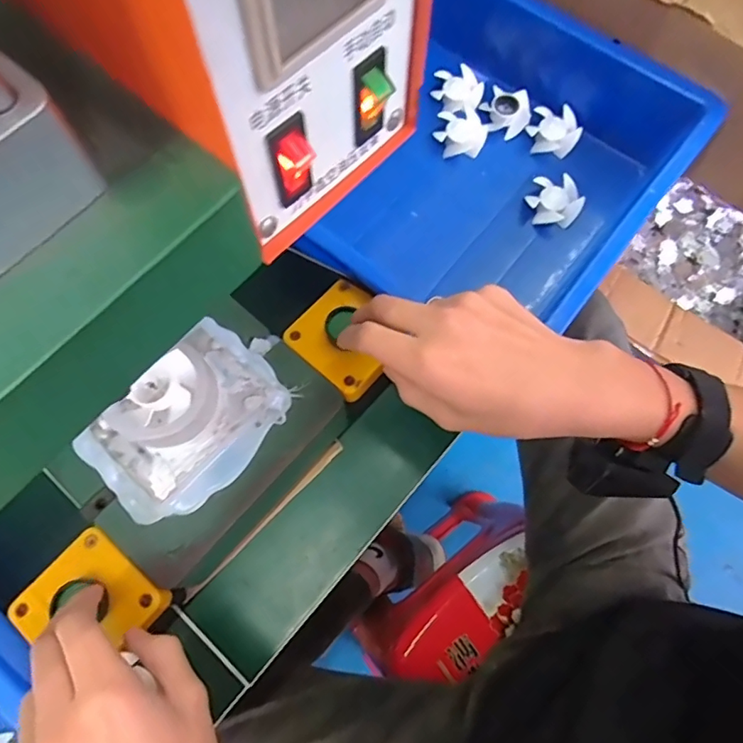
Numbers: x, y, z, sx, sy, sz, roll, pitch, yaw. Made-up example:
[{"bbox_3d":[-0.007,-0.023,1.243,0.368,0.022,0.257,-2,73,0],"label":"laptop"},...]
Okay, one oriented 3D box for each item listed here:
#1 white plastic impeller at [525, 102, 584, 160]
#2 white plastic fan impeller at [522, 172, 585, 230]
[{"bbox_3d":[0.165,-0.219,0.471,0.044,0.019,0.041,11,73,4],"label":"white plastic impeller"},{"bbox_3d":[0.158,-0.147,0.448,0.047,0.015,0.041,9,73,3],"label":"white plastic fan impeller"}]

